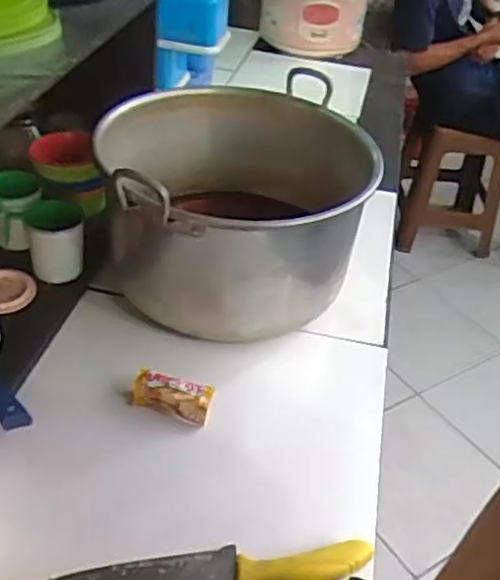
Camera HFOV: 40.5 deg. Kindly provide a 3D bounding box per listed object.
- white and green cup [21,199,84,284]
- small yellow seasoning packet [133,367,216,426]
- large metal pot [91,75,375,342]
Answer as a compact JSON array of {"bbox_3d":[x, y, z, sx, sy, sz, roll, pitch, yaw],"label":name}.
[{"bbox_3d":[-0.249,-0.061,0.869,0.070,0.091,0.062,-5,39,-14],"label":"white and green cup"},{"bbox_3d":[-0.084,0.114,0.739,0.085,0.027,0.041,10,38,5],"label":"small yellow seasoning packet"},{"bbox_3d":[-0.019,-0.095,0.869,0.319,0.203,0.334,10,38,5],"label":"large metal pot"}]

